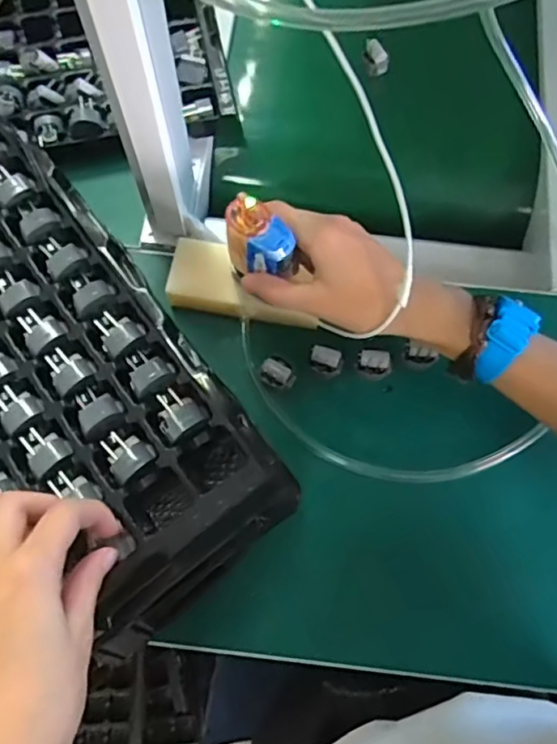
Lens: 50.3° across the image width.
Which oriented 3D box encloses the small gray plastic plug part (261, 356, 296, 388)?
[{"bbox_3d":[0.001,0.000,0.449,0.026,0.016,0.018,23,73,7],"label":"small gray plastic plug part"}]

